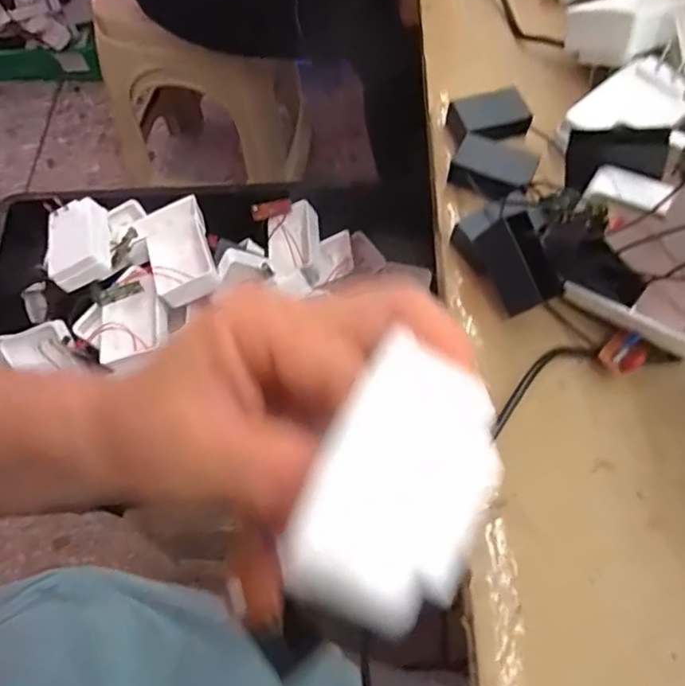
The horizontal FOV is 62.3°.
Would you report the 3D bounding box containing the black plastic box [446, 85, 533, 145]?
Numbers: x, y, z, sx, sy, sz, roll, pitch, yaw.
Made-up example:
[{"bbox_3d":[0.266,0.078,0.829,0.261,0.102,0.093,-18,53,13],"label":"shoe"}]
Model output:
[{"bbox_3d":[0.095,-0.146,0.371,0.053,0.017,0.031,-16,66,-8],"label":"black plastic box"}]

